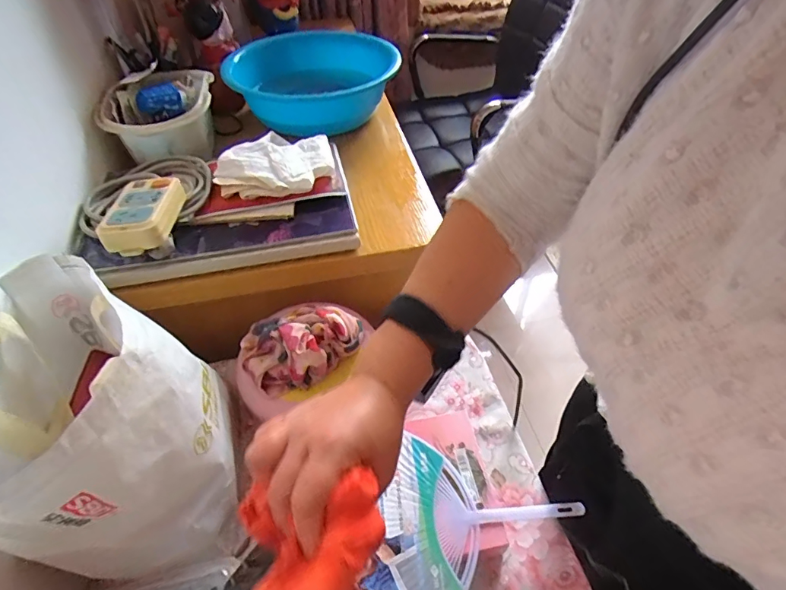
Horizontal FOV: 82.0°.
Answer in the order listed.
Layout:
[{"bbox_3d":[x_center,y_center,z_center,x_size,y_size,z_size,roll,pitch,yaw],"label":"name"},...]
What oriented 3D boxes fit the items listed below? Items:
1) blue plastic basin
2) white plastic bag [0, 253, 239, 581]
[{"bbox_3d":[-0.168,-0.422,0.904,0.299,0.104,0.317,-1,47,1],"label":"blue plastic basin"},{"bbox_3d":[-0.278,0.111,0.463,0.173,0.235,0.270,-13,48,-10],"label":"white plastic bag"}]

